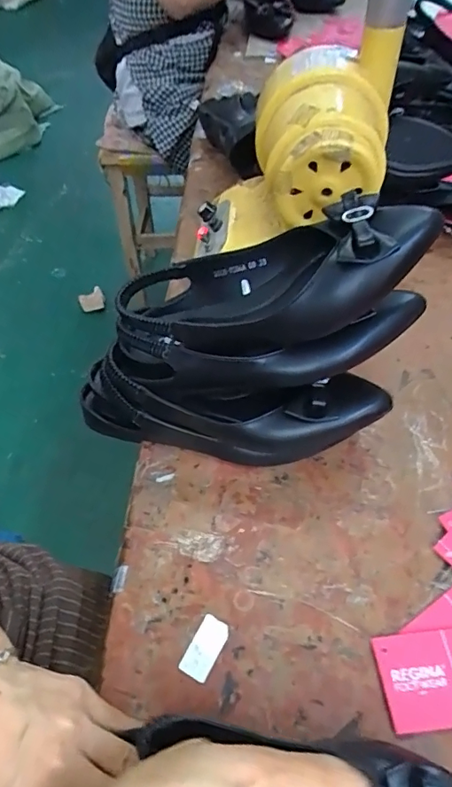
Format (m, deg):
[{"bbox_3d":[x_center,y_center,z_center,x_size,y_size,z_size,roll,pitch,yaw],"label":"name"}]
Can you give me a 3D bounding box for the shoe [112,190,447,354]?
[{"bbox_3d":[0.030,-0.080,0.365,0.240,0.059,0.093,-9,49,27],"label":"shoe"}]

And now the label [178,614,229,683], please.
[{"bbox_3d":[-0.015,0.179,0.347,0.021,0.004,0.040,23,58,19],"label":"label"}]

